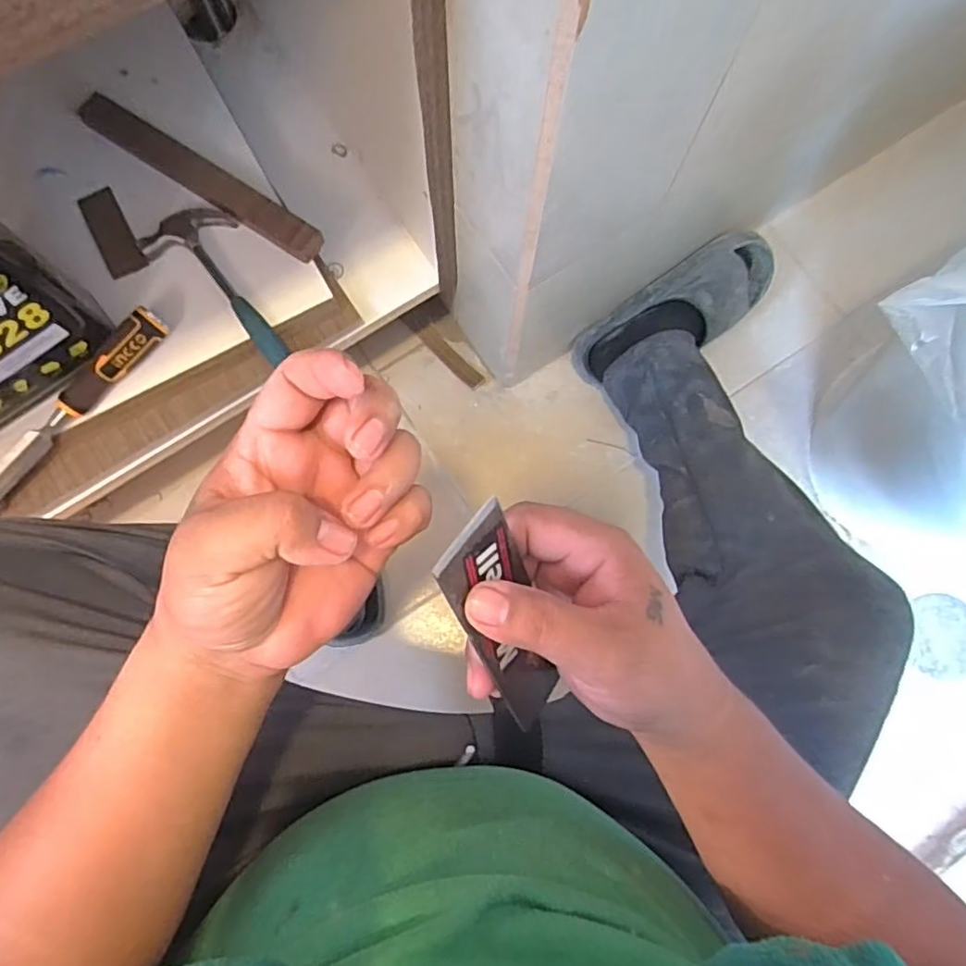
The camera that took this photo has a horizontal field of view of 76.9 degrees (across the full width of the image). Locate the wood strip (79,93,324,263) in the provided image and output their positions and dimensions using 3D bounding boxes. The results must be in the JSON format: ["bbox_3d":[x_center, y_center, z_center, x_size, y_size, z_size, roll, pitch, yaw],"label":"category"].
[{"bbox_3d":[-0.328,-0.356,0.704,0.332,0.014,0.040,34,80,5],"label":"wood strip"}]

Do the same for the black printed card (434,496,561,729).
[{"bbox_3d":[0.010,0.058,0.269,0.004,0.105,0.044,12,50,38],"label":"black printed card"}]

